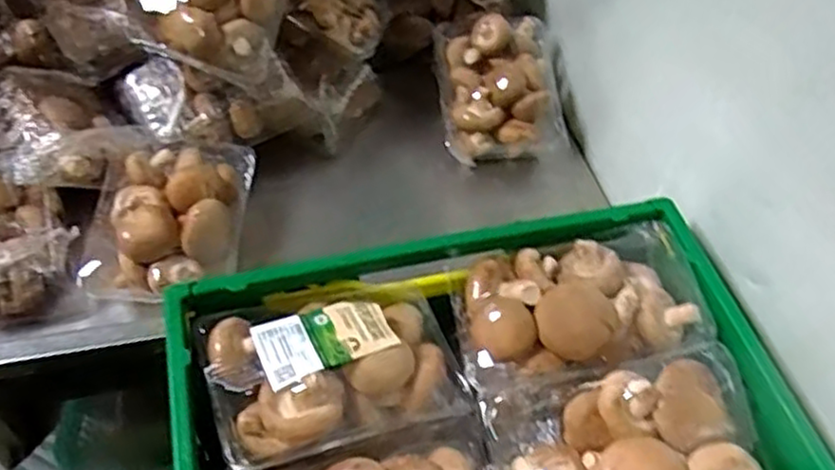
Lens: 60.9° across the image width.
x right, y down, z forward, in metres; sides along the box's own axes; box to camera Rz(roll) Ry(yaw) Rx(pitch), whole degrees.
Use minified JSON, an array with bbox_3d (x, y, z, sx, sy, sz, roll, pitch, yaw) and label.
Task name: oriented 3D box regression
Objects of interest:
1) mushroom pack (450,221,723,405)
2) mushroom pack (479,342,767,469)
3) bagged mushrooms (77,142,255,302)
[{"bbox_3d":[0.124,0.048,0.526,0.193,0.046,0.113,-11,50,-10],"label":"mushroom pack"},{"bbox_3d":[0.137,0.141,0.460,0.165,0.066,0.118,-8,49,-8],"label":"mushroom pack"},{"bbox_3d":[-0.216,-0.020,0.629,0.118,0.057,0.179,2,49,0],"label":"bagged mushrooms"}]

